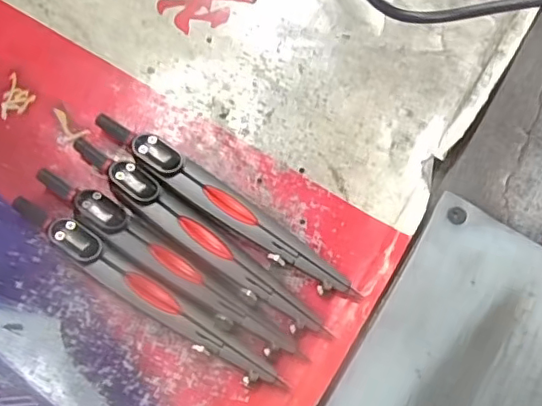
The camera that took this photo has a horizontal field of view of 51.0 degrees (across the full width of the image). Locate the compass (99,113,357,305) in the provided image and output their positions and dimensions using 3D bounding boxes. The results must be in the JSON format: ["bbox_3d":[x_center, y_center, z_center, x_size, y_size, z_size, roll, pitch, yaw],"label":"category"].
[{"bbox_3d":[-0.020,0.000,0.237,0.127,0.009,0.014,36,77,9],"label":"compass"}]

